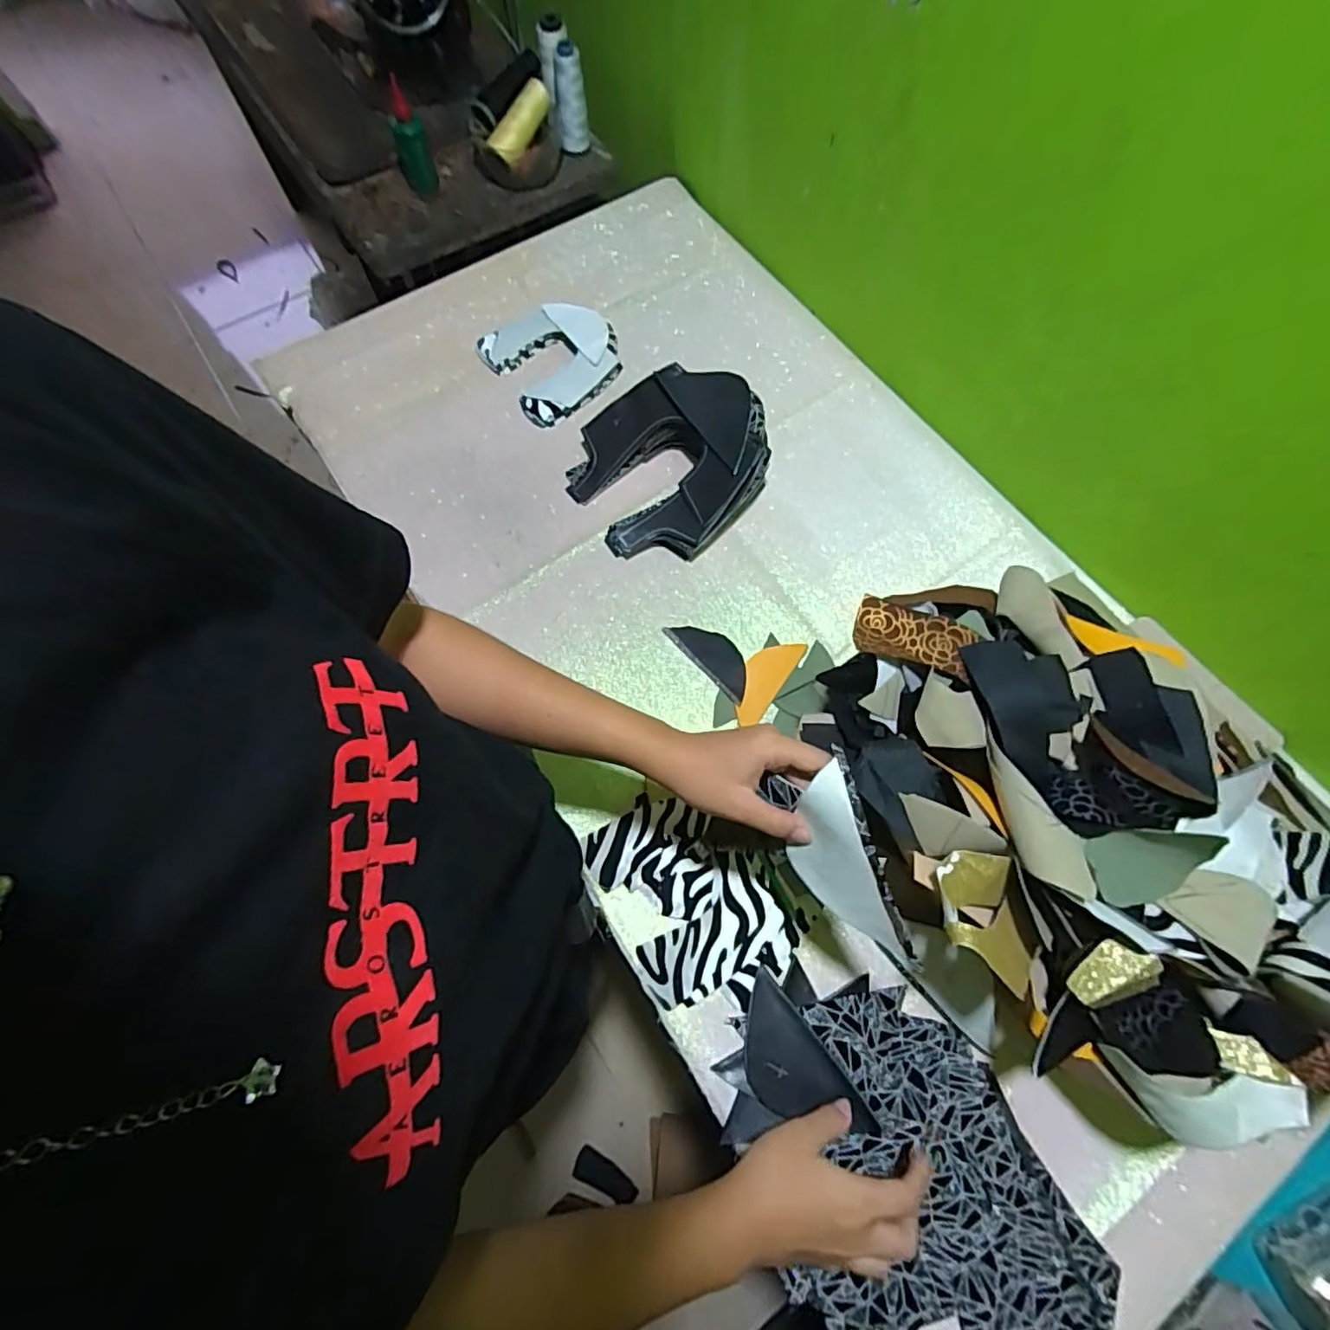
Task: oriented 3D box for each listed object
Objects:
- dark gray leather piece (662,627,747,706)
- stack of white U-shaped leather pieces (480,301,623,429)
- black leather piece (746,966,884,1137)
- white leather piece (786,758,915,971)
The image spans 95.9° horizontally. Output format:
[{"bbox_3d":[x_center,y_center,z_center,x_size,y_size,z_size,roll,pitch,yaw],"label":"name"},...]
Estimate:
[{"bbox_3d":[0.050,-0.010,0.607,0.042,0.005,0.103,-40,75,-14],"label":"dark gray leather piece"},{"bbox_3d":[-0.129,-0.374,0.728,0.147,0.032,0.147,-33,74,-13],"label":"stack of white U-shaped leather pieces"},{"bbox_3d":[0.098,0.316,0.469,0.063,0.004,0.125,-38,63,-7],"label":"black leather piece"},{"bbox_3d":[0.111,0.132,0.397,0.009,0.062,0.124,-23,93,-42],"label":"white leather piece"}]

